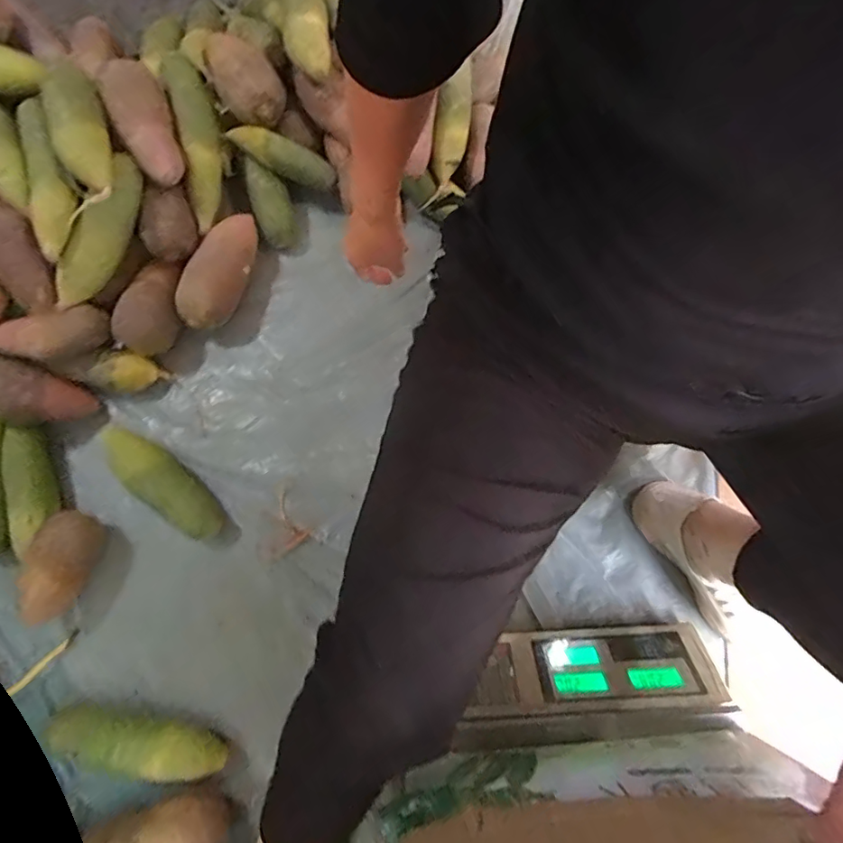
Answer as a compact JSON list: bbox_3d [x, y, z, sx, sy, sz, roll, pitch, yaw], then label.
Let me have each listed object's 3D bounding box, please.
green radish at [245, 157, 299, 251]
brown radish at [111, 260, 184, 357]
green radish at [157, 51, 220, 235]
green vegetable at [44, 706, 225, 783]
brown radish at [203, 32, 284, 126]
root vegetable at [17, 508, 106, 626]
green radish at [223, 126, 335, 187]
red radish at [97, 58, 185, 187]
[{"bbox_3d":[-0.217,-0.315,0.725,0.056,0.045,0.138,-23,99,-4],"label":"green radish"},{"bbox_3d":[-0.362,-0.152,0.682,0.059,0.053,0.123,18,79,4],"label":"brown radish"},{"bbox_3d":[-0.306,-0.389,0.690,0.059,0.056,0.250,-8,96,-1],"label":"green radish"},{"bbox_3d":[-0.336,0.379,0.591,0.219,0.046,0.055,7,78,2],"label":"green vegetable"},{"bbox_3d":[-0.247,-0.475,0.692,0.074,0.061,0.163,-30,81,-6],"label":"brown radish"},{"bbox_3d":[-0.445,0.179,0.623,0.065,0.069,0.133,22,79,5],"label":"root vegetable"},{"bbox_3d":[-0.197,-0.373,0.712,0.148,0.041,0.039,19,78,-17],"label":"green radish"},{"bbox_3d":[-0.353,-0.386,0.646,0.059,0.064,0.162,-18,104,-3],"label":"red radish"}]

